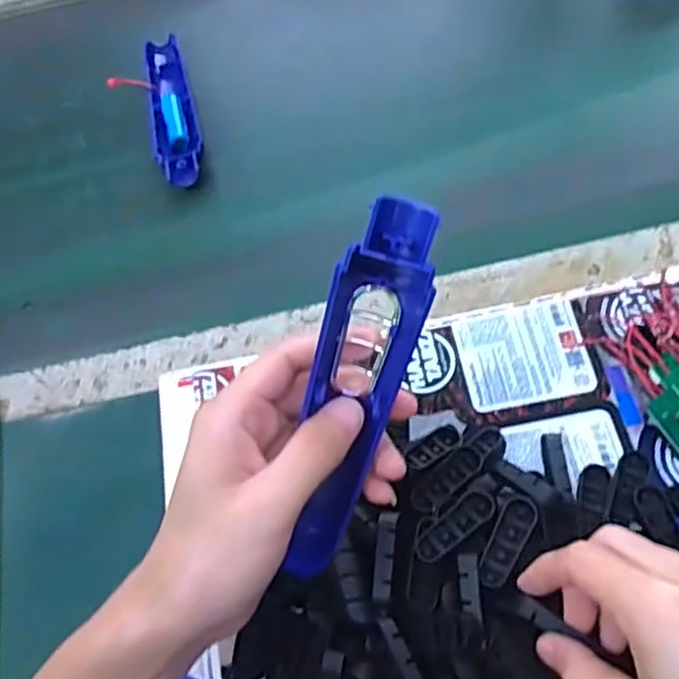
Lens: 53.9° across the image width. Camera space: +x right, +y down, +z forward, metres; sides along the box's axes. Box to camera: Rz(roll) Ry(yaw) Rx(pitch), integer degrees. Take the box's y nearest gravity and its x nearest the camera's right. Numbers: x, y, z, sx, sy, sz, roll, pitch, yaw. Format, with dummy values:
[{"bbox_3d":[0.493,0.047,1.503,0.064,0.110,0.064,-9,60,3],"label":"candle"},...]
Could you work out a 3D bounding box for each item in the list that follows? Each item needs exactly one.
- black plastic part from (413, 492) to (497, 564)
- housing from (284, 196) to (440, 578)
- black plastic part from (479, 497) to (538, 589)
[{"bbox_3d":[0.060,0.098,0.348,0.049,0.007,0.016,-39,66,-12],"label":"black plastic part"},{"bbox_3d":[0.008,0.025,0.292,0.037,0.033,0.174,16,109,8],"label":"housing"},{"bbox_3d":[0.086,0.103,0.341,0.017,0.006,0.048,26,70,18],"label":"black plastic part"}]

